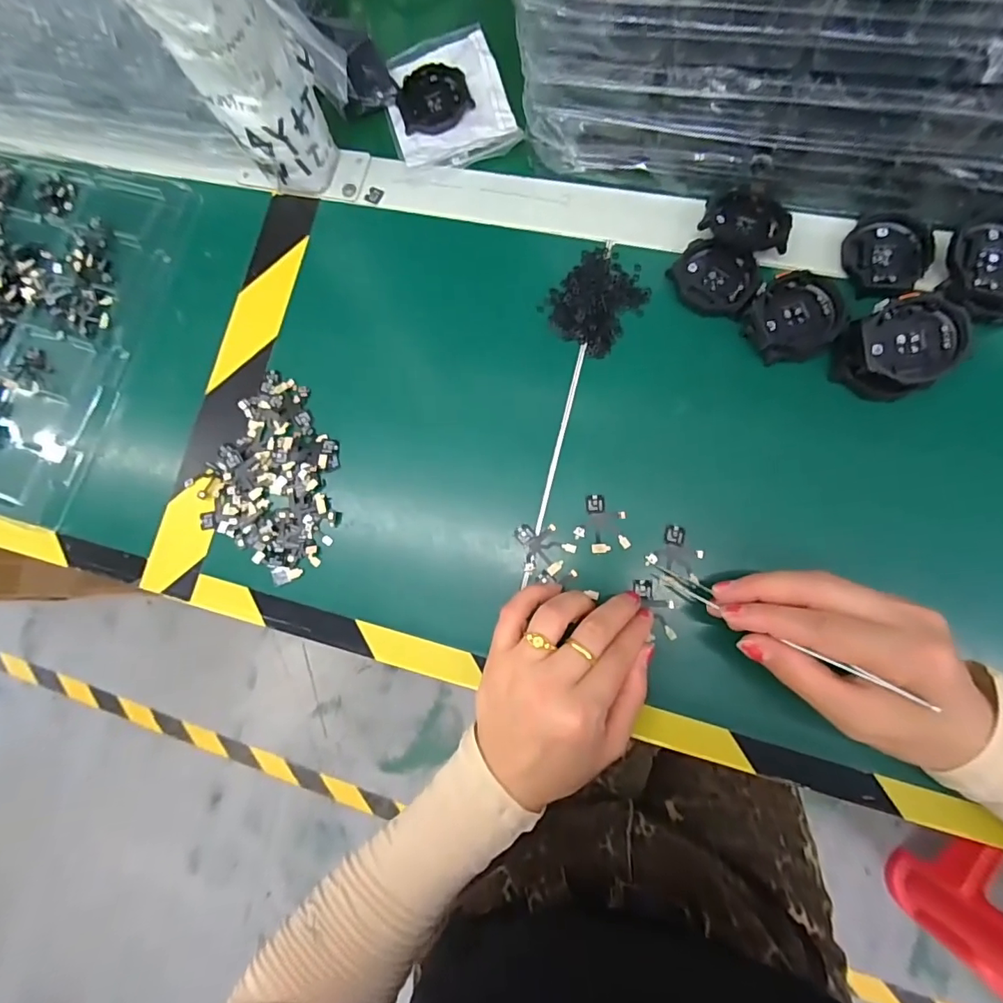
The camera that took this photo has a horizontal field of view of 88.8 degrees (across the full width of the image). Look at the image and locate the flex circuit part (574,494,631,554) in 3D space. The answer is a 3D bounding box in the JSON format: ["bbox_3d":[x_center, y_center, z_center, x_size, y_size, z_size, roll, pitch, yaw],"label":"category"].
[{"bbox_3d":[0.060,0.013,0.311,0.031,0.004,0.035,-7,79,6],"label":"flex circuit part"}]

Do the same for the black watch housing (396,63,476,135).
[{"bbox_3d":[-0.050,-0.299,0.380,0.053,0.006,0.050,-20,78,3],"label":"black watch housing"}]

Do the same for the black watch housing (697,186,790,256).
[{"bbox_3d":[0.156,-0.180,0.322,0.052,0.010,0.044,17,82,10],"label":"black watch housing"}]

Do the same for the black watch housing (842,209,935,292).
[{"bbox_3d":[0.233,-0.152,0.310,0.047,0.006,0.051,5,81,8],"label":"black watch housing"}]

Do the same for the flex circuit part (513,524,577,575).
[{"bbox_3d":[0.026,0.029,0.314,0.036,0.007,0.029,-1,80,7],"label":"flex circuit part"}]

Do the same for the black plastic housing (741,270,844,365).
[{"bbox_3d":[0.176,-0.111,0.310,0.052,0.017,0.050,-1,80,7],"label":"black plastic housing"}]

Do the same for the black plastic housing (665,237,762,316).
[{"bbox_3d":[0.134,-0.140,0.324,0.051,0.011,0.049,-1,80,7],"label":"black plastic housing"}]

